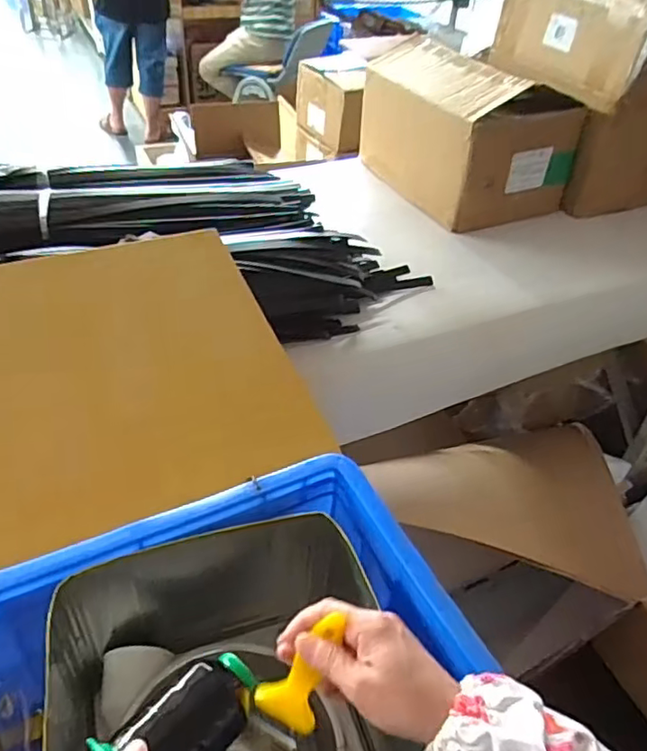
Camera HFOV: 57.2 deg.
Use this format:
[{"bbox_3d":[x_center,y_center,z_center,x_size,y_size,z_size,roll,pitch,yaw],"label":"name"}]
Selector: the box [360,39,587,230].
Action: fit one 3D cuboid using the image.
[{"bbox_3d":[0.261,-0.471,1.128,0.237,0.222,0.359,-15,45,-22],"label":"box"}]

